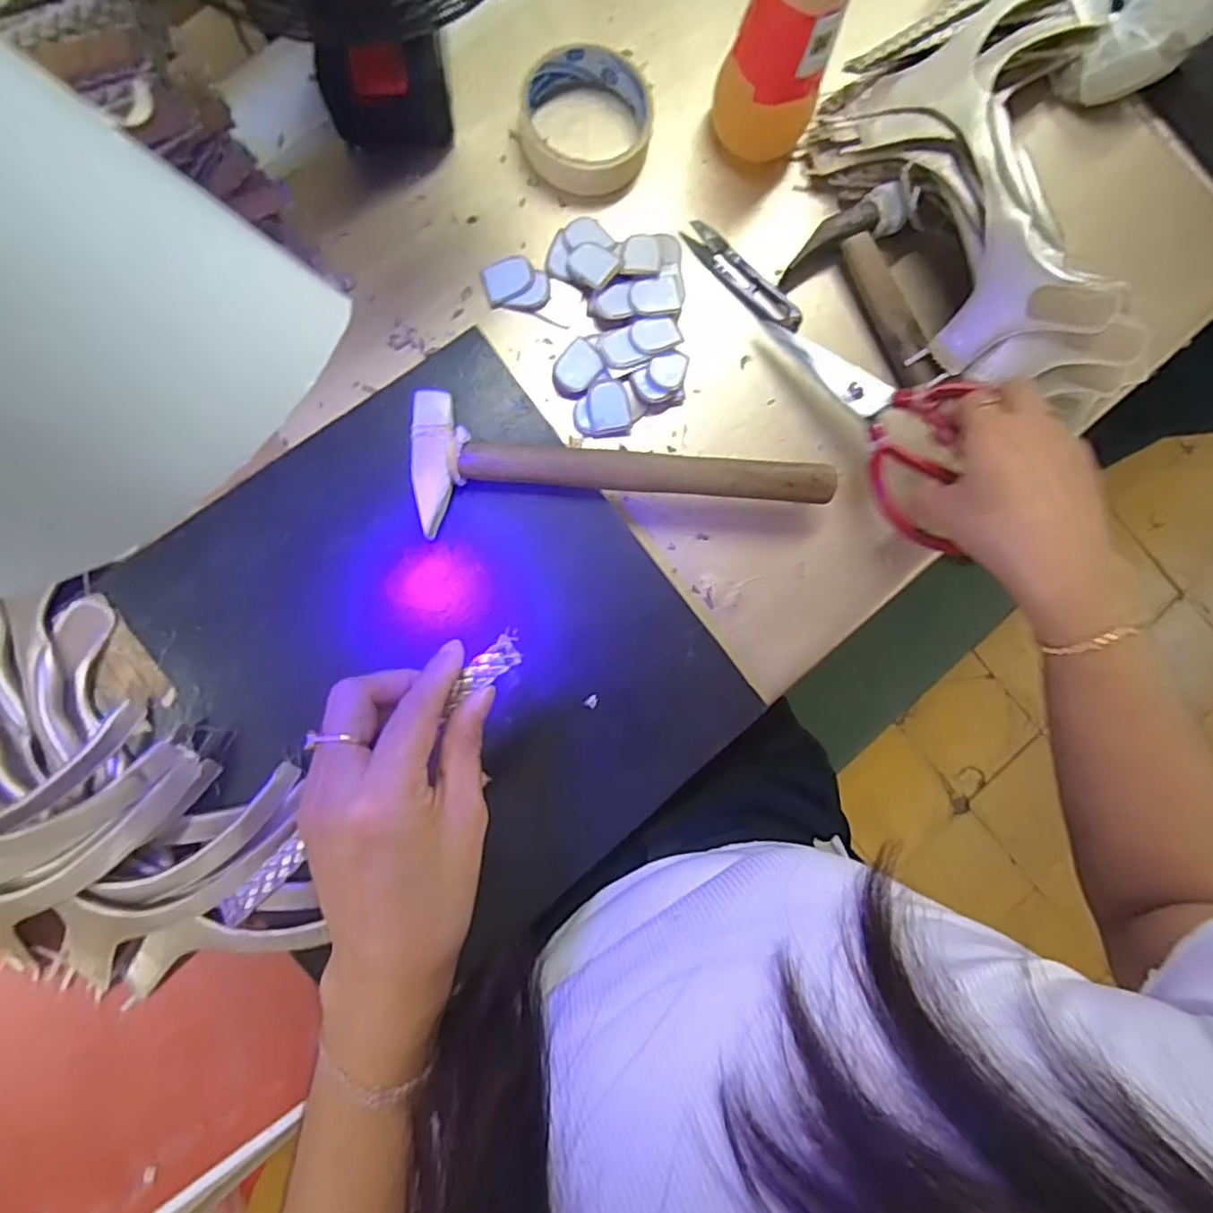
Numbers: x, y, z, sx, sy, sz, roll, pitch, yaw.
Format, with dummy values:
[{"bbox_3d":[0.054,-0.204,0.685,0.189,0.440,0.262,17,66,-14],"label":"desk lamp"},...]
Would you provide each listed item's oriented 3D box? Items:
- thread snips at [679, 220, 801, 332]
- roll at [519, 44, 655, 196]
[{"bbox_3d":[0.093,-0.225,0.437,0.100,0.011,0.023,45,84,-1],"label":"thread snips"},{"bbox_3d":[-0.012,-0.319,0.424,0.087,0.022,0.085,0,86,-4],"label":"roll"}]

